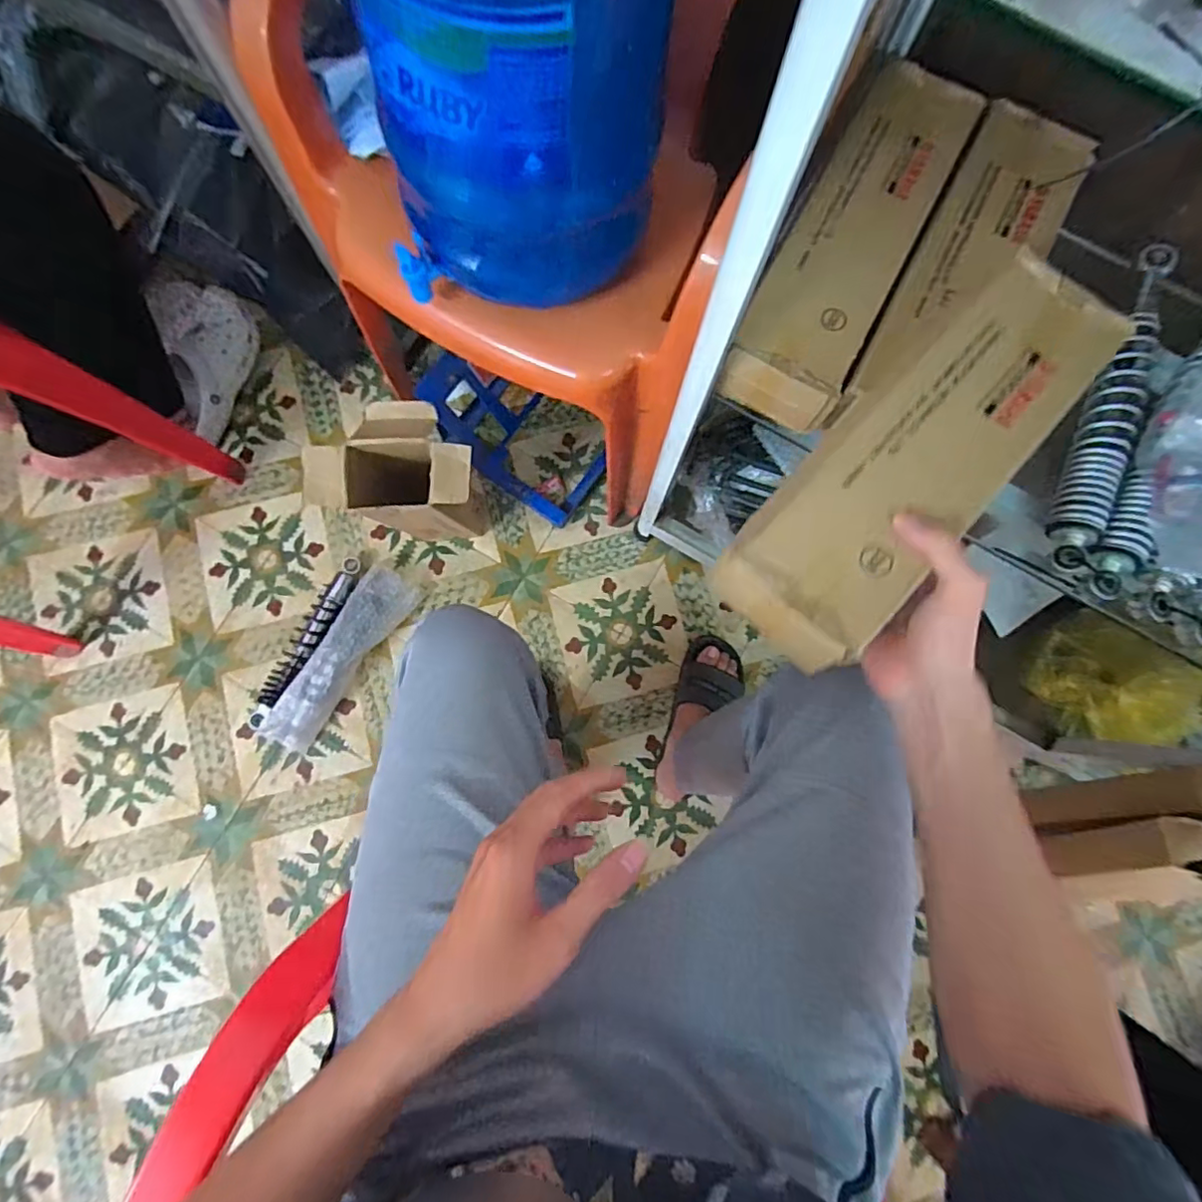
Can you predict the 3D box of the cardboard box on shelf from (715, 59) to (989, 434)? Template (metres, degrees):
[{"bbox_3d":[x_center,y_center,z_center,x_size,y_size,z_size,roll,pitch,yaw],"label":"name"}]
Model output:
[{"bbox_3d":[0.231,-0.330,0.560,0.107,0.078,0.329,28,81,2],"label":"cardboard box on shelf"}]

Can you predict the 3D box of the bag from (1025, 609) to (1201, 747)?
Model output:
[{"bbox_3d":[0.764,0.136,0.872,0.238,0.104,0.143,37,81,4],"label":"bag"}]

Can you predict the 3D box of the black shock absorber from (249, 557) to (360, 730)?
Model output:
[{"bbox_3d":[-0.495,0.067,0.994,0.058,0.043,0.318,26,81,2],"label":"black shock absorber"}]

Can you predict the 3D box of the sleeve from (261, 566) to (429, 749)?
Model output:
[{"bbox_3d":[-0.428,0.095,0.981,0.091,0.052,0.332,30,81,3],"label":"sleeve"}]

